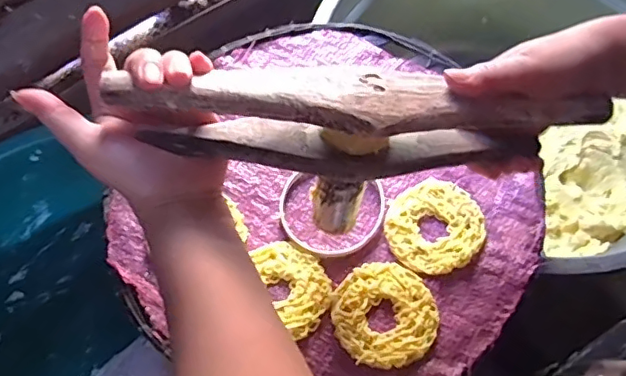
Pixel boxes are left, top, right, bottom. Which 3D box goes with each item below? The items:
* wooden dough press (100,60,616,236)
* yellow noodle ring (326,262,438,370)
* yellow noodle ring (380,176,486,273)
[{"bbox_3d":[0.032,-0.027,0.374,0.282,0.103,0.063,1,63,-10],"label":"wooden dough press"},{"bbox_3d":[0.054,0.095,0.425,0.079,0.009,0.077,0,63,0],"label":"yellow noodle ring"},{"bbox_3d":[0.100,0.031,0.456,0.075,0.006,0.080,0,63,0],"label":"yellow noodle ring"}]

